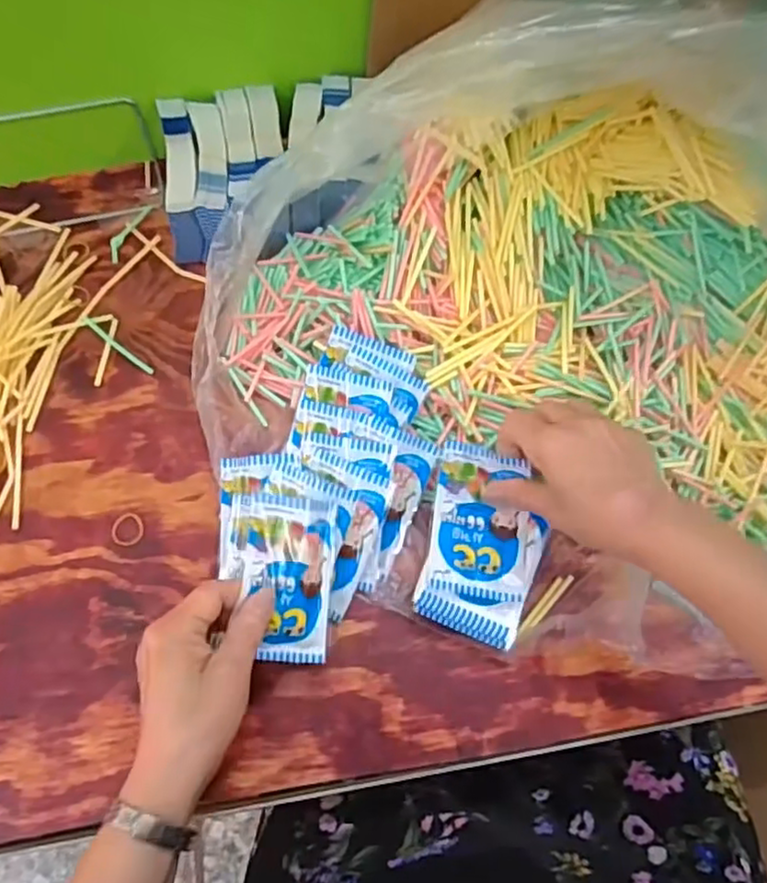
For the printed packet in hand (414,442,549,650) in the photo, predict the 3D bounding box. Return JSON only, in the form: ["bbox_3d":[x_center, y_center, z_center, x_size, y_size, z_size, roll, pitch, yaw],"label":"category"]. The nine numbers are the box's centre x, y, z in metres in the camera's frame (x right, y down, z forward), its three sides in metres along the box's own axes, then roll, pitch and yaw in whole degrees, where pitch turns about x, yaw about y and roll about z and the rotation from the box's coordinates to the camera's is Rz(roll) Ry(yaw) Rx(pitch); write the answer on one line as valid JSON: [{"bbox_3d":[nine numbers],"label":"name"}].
[{"bbox_3d":[0.070,0.067,0.459,0.078,0.018,0.127,12,71,1],"label":"printed packet in hand"}]

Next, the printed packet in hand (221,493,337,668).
[{"bbox_3d":[-0.066,0.087,0.430,0.071,0.015,0.102,9,86,-23],"label":"printed packet in hand"}]

